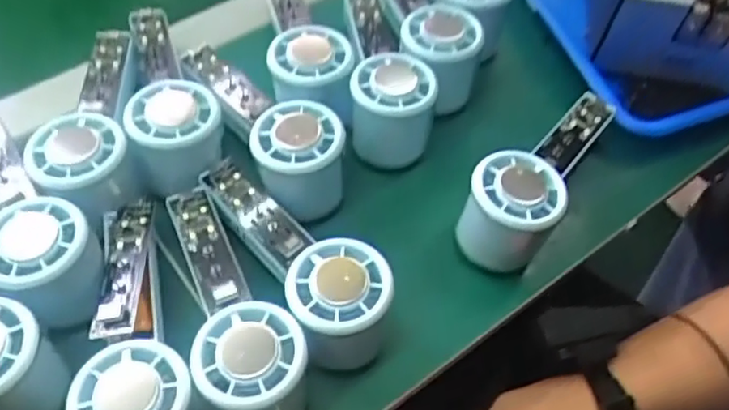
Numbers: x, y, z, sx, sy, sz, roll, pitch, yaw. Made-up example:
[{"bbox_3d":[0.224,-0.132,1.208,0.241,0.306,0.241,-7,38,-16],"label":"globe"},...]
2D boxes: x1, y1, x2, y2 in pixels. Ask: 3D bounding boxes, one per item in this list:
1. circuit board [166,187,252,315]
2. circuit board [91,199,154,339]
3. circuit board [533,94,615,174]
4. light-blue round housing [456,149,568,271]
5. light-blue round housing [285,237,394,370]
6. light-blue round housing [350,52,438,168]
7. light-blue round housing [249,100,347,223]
[{"bbox_3d":[-0.092,0.024,0.381,0.024,0.011,0.086,-21,61,-16],"label":"circuit board"},{"bbox_3d":[-0.137,0.034,0.367,0.028,0.020,0.085,-3,58,-5],"label":"circuit board"},{"bbox_3d":[0.144,-0.050,0.449,0.025,0.014,0.085,32,56,22],"label":"circuit board"},{"bbox_3d":[0.090,0.006,0.410,0.054,0.059,0.061,21,59,10],"label":"light-blue round housing"},{"bbox_3d":[-0.015,0.055,0.367,0.053,0.054,0.057,2,58,-2],"label":"light-blue round housing"},{"bbox_3d":[0.018,-0.066,0.448,0.053,0.054,0.055,2,58,-2],"label":"light-blue round housing"},{"bbox_3d":[-0.042,-0.029,0.415,0.054,0.055,0.054,2,58,-2],"label":"light-blue round housing"}]

